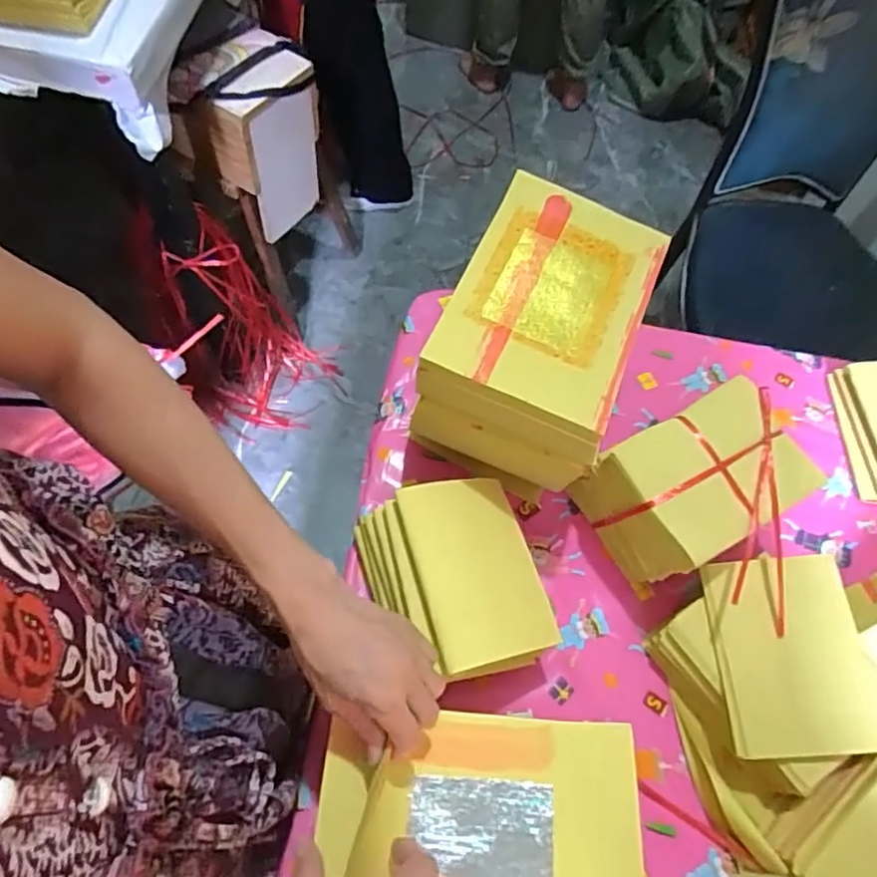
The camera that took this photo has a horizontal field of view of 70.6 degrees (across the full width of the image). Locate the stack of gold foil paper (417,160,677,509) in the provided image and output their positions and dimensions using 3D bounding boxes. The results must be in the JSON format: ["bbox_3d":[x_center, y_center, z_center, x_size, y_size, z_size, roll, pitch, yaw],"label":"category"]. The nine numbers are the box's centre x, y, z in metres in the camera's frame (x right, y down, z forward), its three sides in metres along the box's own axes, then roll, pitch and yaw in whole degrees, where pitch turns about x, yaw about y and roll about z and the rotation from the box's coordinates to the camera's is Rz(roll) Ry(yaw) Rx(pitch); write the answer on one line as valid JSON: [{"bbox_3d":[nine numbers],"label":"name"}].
[{"bbox_3d":[0.097,-0.087,0.621,0.163,0.184,0.241,21,63,8],"label":"stack of gold foil paper"}]

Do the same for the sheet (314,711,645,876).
[{"bbox_3d":[0.030,0.285,0.443,0.229,0.027,0.159,4,62,-1],"label":"sheet"}]

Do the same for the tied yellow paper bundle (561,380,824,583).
[{"bbox_3d":[0.248,0.050,0.608,0.174,0.134,0.129,-25,66,-15],"label":"tied yellow paper bundle"}]

